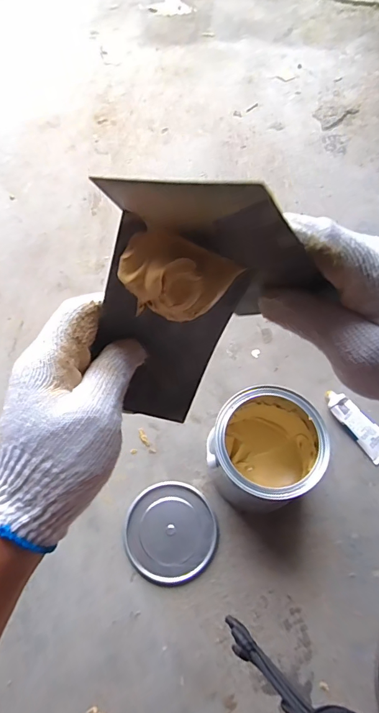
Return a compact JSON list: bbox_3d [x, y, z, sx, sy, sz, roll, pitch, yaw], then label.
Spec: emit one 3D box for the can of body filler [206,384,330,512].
[{"bbox_3d":[0.113,0.141,0.634,0.148,0.157,0.159,0,63,0],"label":"can of body filler"}]

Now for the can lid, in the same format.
[{"bbox_3d":[-0.030,0.273,0.655,0.138,0.012,0.143,0,63,0],"label":"can lid"}]

